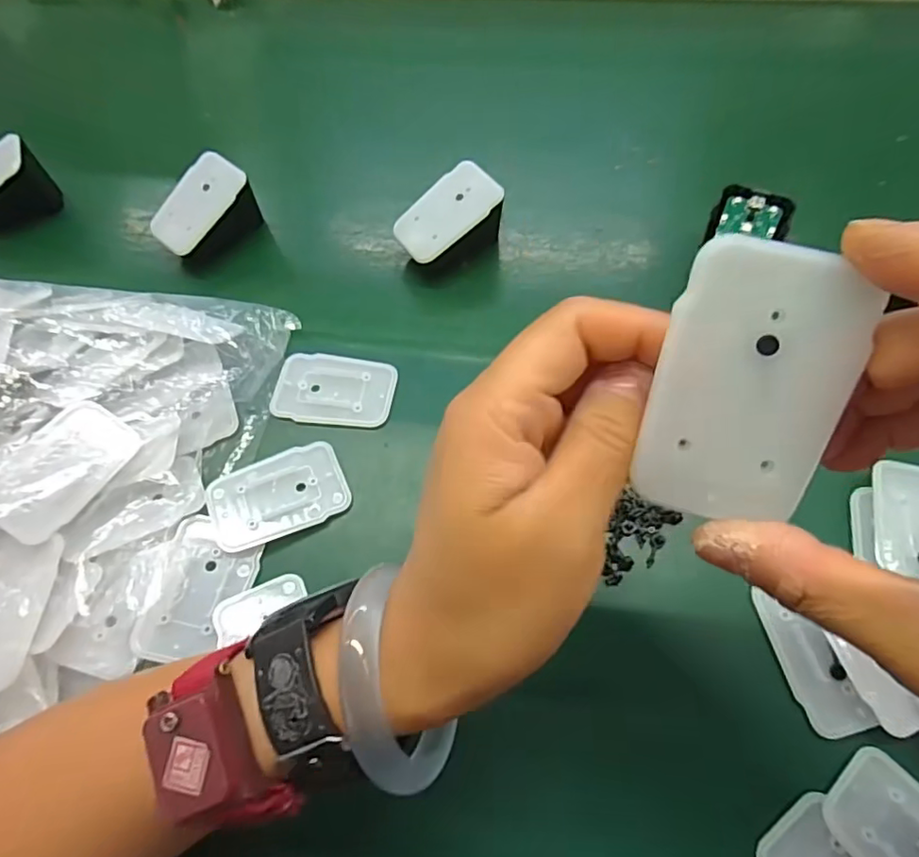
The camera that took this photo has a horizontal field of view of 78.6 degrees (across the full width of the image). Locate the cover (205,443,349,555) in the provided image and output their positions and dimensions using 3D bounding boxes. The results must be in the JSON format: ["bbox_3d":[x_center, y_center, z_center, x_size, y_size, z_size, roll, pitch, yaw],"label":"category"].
[{"bbox_3d":[-0.096,0.034,0.298,0.067,0.012,0.044,-23,65,-8],"label":"cover"}]

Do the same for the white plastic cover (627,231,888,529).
[{"bbox_3d":[0.071,-0.010,0.136,0.043,0.004,0.066,13,107,8],"label":"white plastic cover"}]

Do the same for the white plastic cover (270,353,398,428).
[{"bbox_3d":[-0.072,-0.023,0.329,0.067,0.007,0.046,6,64,6],"label":"white plastic cover"}]

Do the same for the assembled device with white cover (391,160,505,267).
[{"bbox_3d":[-0.007,-0.132,0.367,0.068,0.047,0.047,-34,67,-13],"label":"assembled device with white cover"}]

